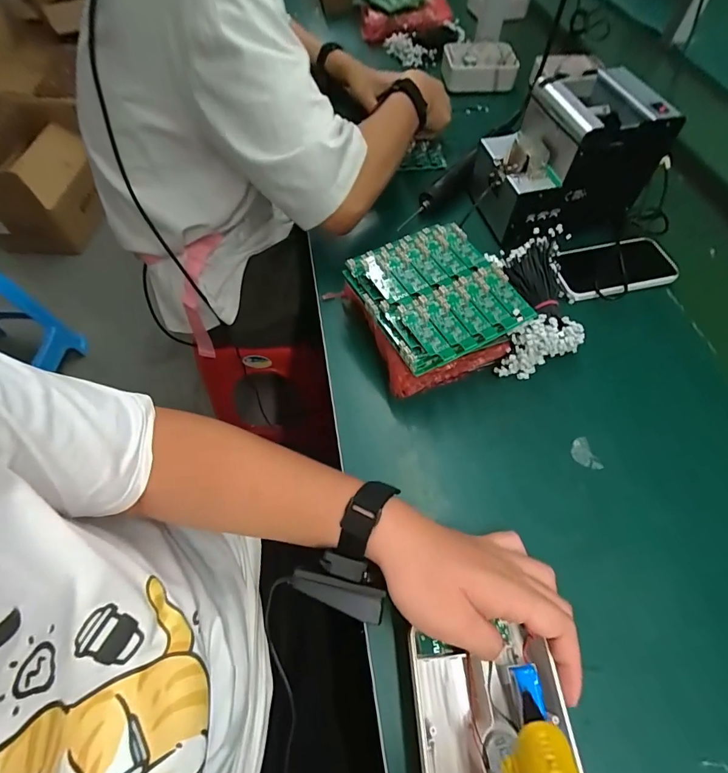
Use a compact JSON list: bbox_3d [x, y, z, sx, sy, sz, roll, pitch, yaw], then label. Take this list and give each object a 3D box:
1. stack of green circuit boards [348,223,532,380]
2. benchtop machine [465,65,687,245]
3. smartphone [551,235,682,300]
[{"bbox_3d":[0.075,-0.098,0.415,0.132,0.028,0.151,-26,62,-12],"label":"stack of green circuit boards"},{"bbox_3d":[0.253,-0.294,0.521,0.184,0.130,0.127,-14,60,-9],"label":"benchtop machine"},{"bbox_3d":[0.314,-0.152,0.516,0.161,0.015,0.080,-12,63,-7],"label":"smartphone"}]

